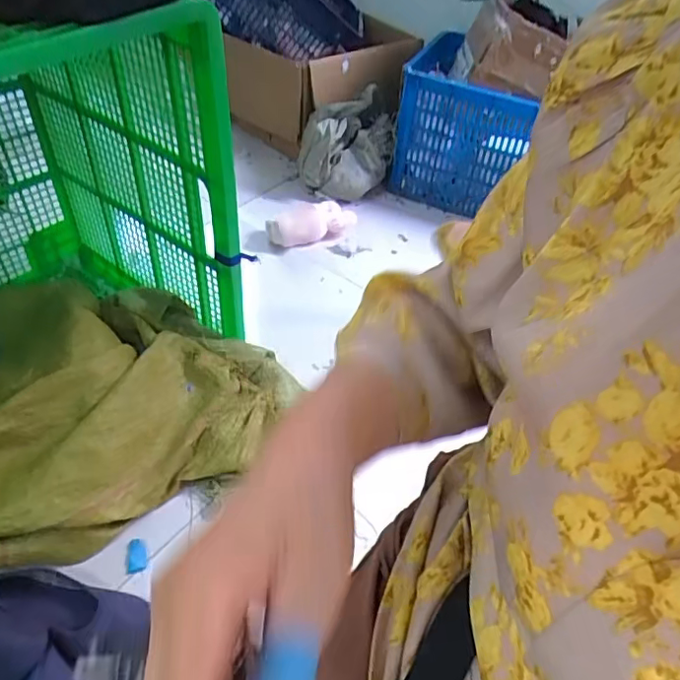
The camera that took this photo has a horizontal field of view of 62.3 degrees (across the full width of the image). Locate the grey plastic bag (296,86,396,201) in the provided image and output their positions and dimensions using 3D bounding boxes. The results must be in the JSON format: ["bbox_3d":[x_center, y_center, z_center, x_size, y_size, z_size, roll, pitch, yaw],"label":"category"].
[{"bbox_3d":[0.025,-0.535,1.572,0.269,0.216,0.206,-25,53,-28],"label":"grey plastic bag"}]

